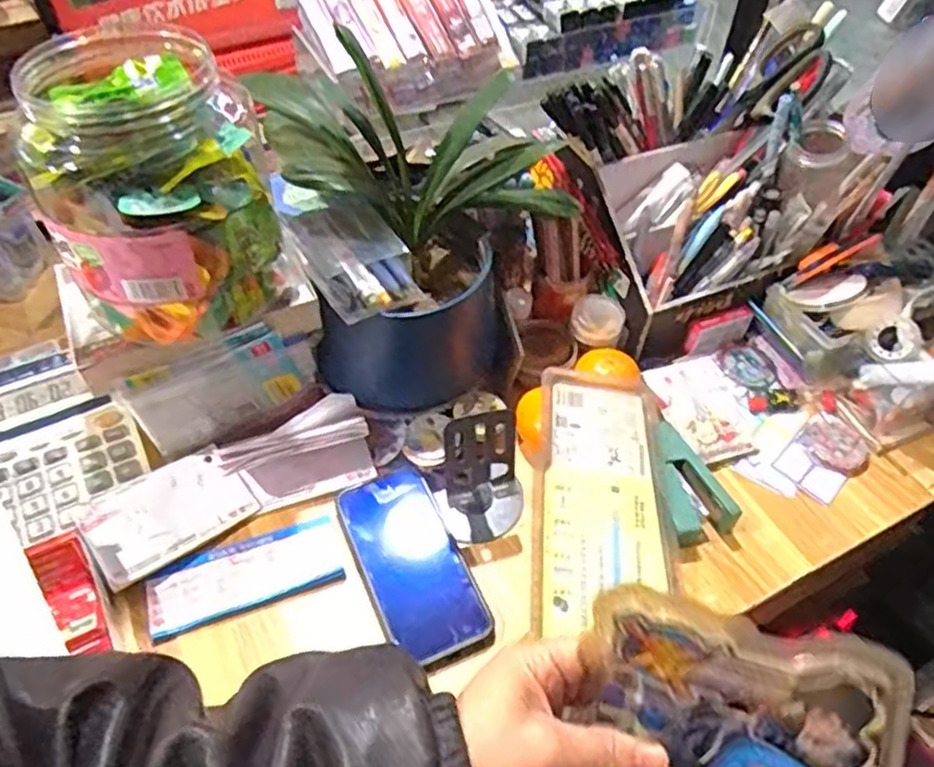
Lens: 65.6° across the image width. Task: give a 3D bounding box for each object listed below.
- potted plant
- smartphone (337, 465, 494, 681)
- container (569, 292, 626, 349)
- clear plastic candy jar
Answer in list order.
[{"bbox_3d":[-0.043,-0.153,0.669,0.239,0.227,0.255,-14,51,-14],"label":"potted plant"},{"bbox_3d":[-0.045,0.146,0.584,0.078,0.015,0.170,-21,60,-15],"label":"smartphone"},{"bbox_3d":[0.128,-0.062,0.710,0.051,0.029,0.049,1,49,-1],"label":"container"},{"bbox_3d":[-0.214,-0.136,0.517,0.145,0.180,0.159,-15,51,-14],"label":"clear plastic candy jar"}]

